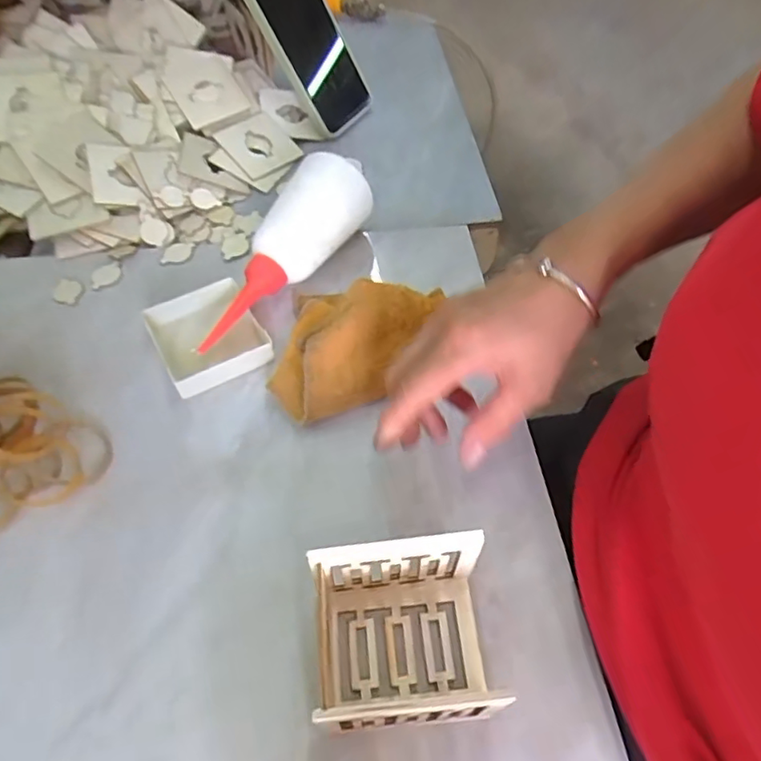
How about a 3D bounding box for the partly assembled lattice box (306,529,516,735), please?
[{"bbox_3d":[0.012,0.121,0.274,0.080,0.068,0.068,-5,54,-4],"label":"partly assembled lattice box"}]

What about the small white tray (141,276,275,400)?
[{"bbox_3d":[-0.123,-0.032,0.417,0.070,0.022,0.079,-24,58,-17],"label":"small white tray"}]

